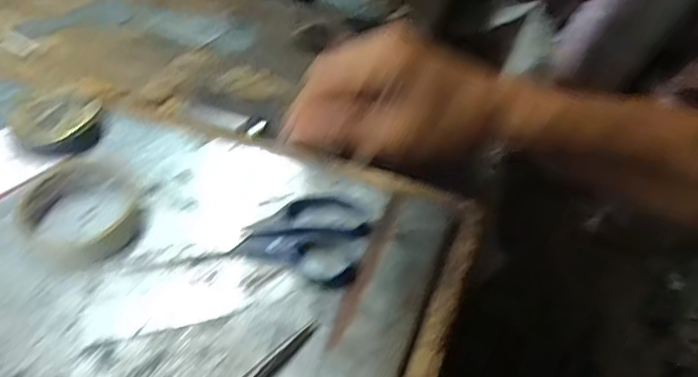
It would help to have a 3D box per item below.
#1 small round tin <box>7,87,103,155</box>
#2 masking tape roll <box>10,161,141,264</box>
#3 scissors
[{"bbox_3d":[-0.249,-0.057,0.483,0.068,0.029,0.057,-23,53,-22],"label":"small round tin"},{"bbox_3d":[-0.202,0.015,0.426,0.085,0.017,0.080,1,48,-2],"label":"masking tape roll"},{"bbox_3d":[-0.070,0.035,0.412,0.164,0.018,0.068,4,48,1],"label":"scissors"}]

